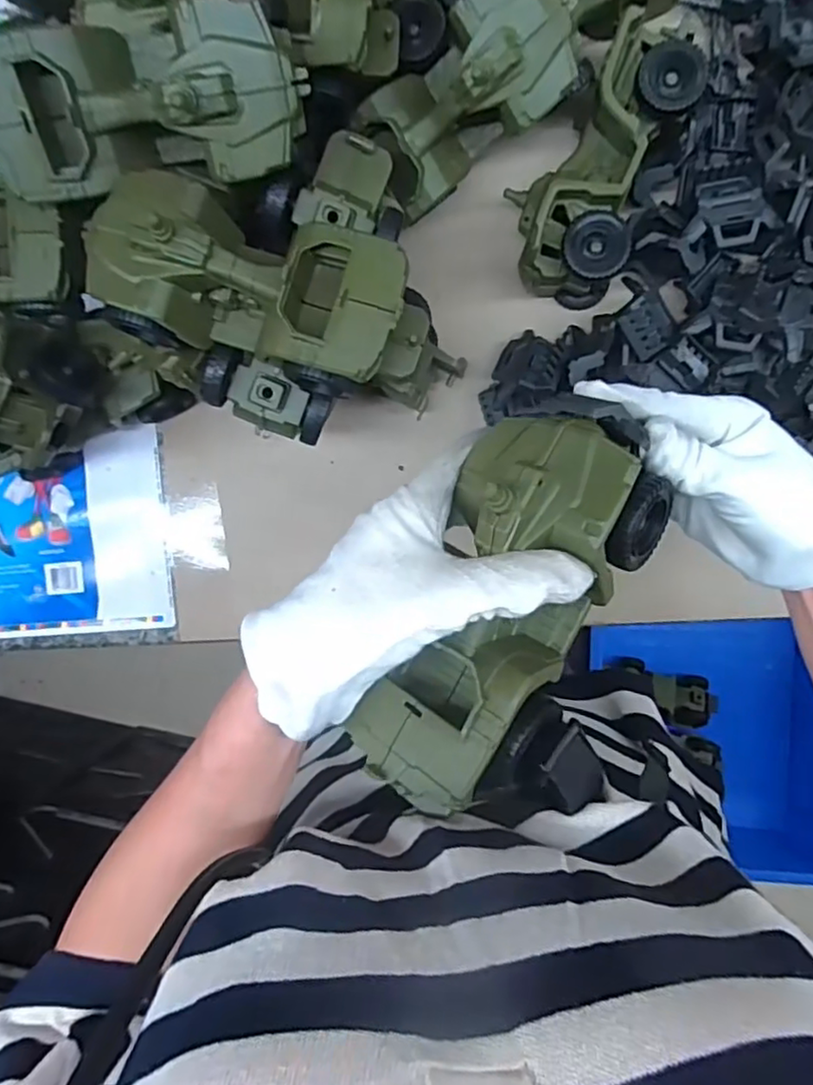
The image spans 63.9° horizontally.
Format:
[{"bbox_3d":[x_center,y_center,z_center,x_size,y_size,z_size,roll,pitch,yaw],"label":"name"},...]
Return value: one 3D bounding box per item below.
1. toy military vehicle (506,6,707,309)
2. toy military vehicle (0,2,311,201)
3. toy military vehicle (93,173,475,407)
[{"bbox_3d":[0.133,-0.264,0.460,0.088,0.080,0.179,24,96,5],"label":"toy military vehicle"},{"bbox_3d":[-0.149,-0.247,0.363,0.190,0.067,0.092,-3,94,7],"label":"toy military vehicle"},{"bbox_3d":[-0.074,-0.141,0.366,0.204,0.069,0.084,17,96,6],"label":"toy military vehicle"}]

